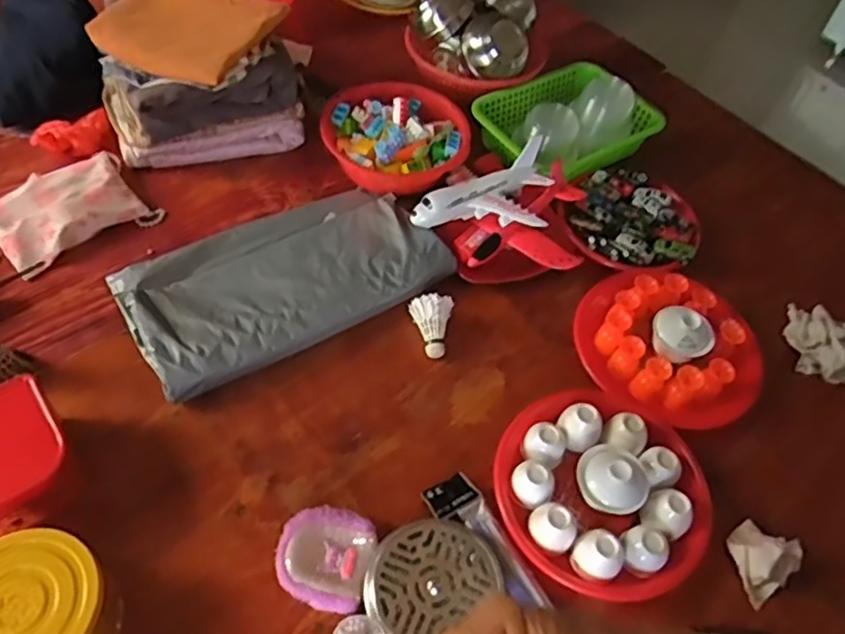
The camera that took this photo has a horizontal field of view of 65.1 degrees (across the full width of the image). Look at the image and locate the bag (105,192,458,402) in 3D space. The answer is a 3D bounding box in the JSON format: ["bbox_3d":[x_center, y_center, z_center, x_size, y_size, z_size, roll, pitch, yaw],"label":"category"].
[{"bbox_3d":[-0.194,-0.064,0.946,0.440,0.051,0.254,-25,60,-21],"label":"bag"}]

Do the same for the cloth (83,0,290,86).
[{"bbox_3d":[-0.355,-0.439,1.002,0.229,0.047,0.185,24,56,12],"label":"cloth"}]

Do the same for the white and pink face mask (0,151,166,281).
[{"bbox_3d":[-0.550,-0.158,0.984,0.260,0.037,0.174,-33,63,-25],"label":"white and pink face mask"}]

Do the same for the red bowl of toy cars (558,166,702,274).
[{"bbox_3d":[0.341,-0.155,1.065,0.208,0.046,0.231,27,56,14],"label":"red bowl of toy cars"}]

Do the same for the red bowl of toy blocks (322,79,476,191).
[{"bbox_3d":[-0.046,-0.290,1.086,0.235,0.070,0.220,2,54,-3],"label":"red bowl of toy blocks"}]

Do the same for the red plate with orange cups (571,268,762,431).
[{"bbox_3d":[0.344,0.031,0.922,0.257,0.093,0.226,14,54,5],"label":"red plate with orange cups"}]

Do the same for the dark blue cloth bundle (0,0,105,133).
[{"bbox_3d":[-0.652,-0.449,1.108,0.216,0.129,0.279,-16,57,-16],"label":"dark blue cloth bundle"}]

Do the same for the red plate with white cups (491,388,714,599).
[{"bbox_3d":[0.217,0.201,0.791,0.242,0.054,0.237,2,54,-3],"label":"red plate with white cups"}]

